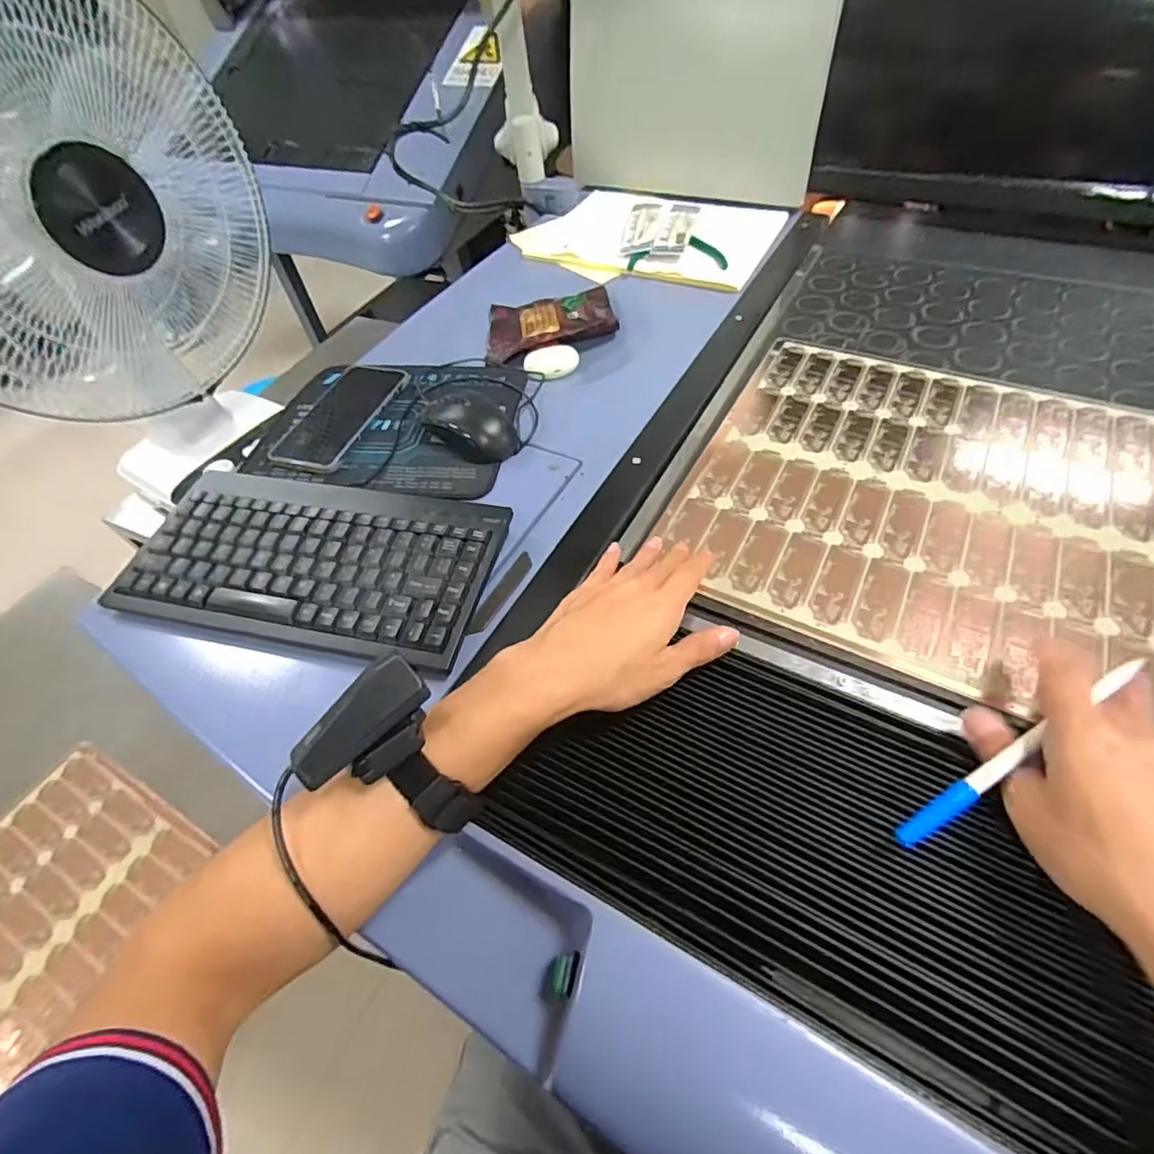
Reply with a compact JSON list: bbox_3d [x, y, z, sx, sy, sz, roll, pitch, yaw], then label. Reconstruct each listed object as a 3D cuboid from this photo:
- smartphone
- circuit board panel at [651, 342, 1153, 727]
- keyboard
[{"bbox_3d":[-0.241,-0.169,0.580,0.082,0.011,0.166,15,56,16],"label":"smartphone"},{"bbox_3d":[0.346,-0.047,0.442,0.488,0.006,0.359,22,58,22],"label":"circuit board panel"},{"bbox_3d":[-0.209,-0.015,0.450,0.286,0.030,0.149,9,54,11],"label":"keyboard"}]

